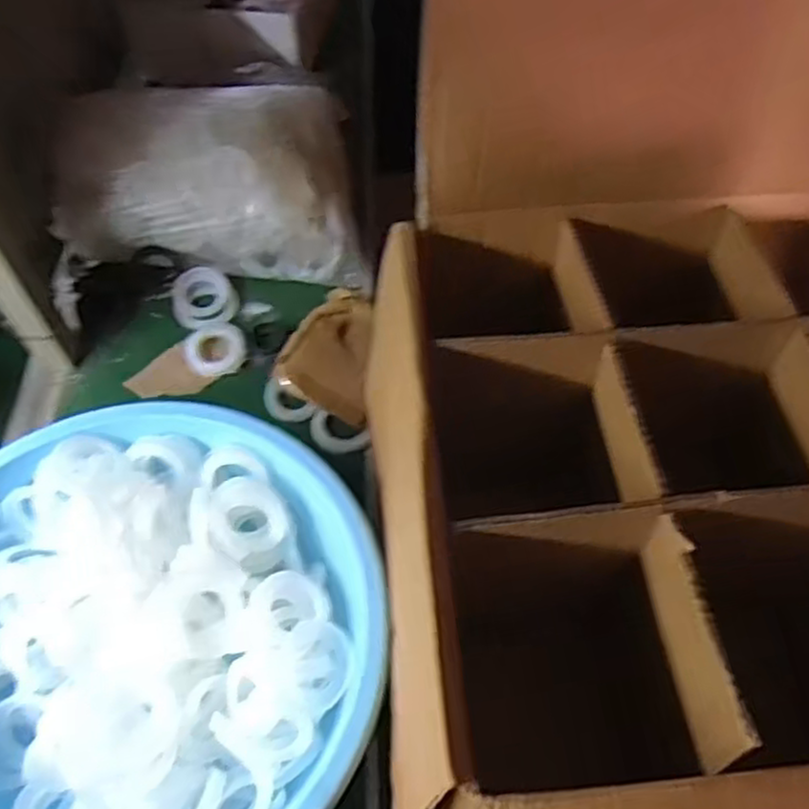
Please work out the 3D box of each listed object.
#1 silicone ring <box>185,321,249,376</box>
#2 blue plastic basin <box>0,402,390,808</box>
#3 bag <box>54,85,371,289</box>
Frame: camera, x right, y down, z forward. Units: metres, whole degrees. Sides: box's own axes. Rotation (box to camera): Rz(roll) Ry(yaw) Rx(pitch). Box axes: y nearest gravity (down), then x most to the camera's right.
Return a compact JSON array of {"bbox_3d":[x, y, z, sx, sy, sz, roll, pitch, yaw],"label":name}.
[{"bbox_3d":[-0.206,-0.060,0.818,0.064,0.018,0.062,4,75,-13],"label":"silicone ring"},{"bbox_3d":[-0.198,0.182,0.553,0.347,0.109,0.344,5,57,4],"label":"blue plastic basin"},{"bbox_3d":[-0.222,-0.259,0.859,0.337,0.142,0.196,-2,57,-1],"label":"bag"}]

